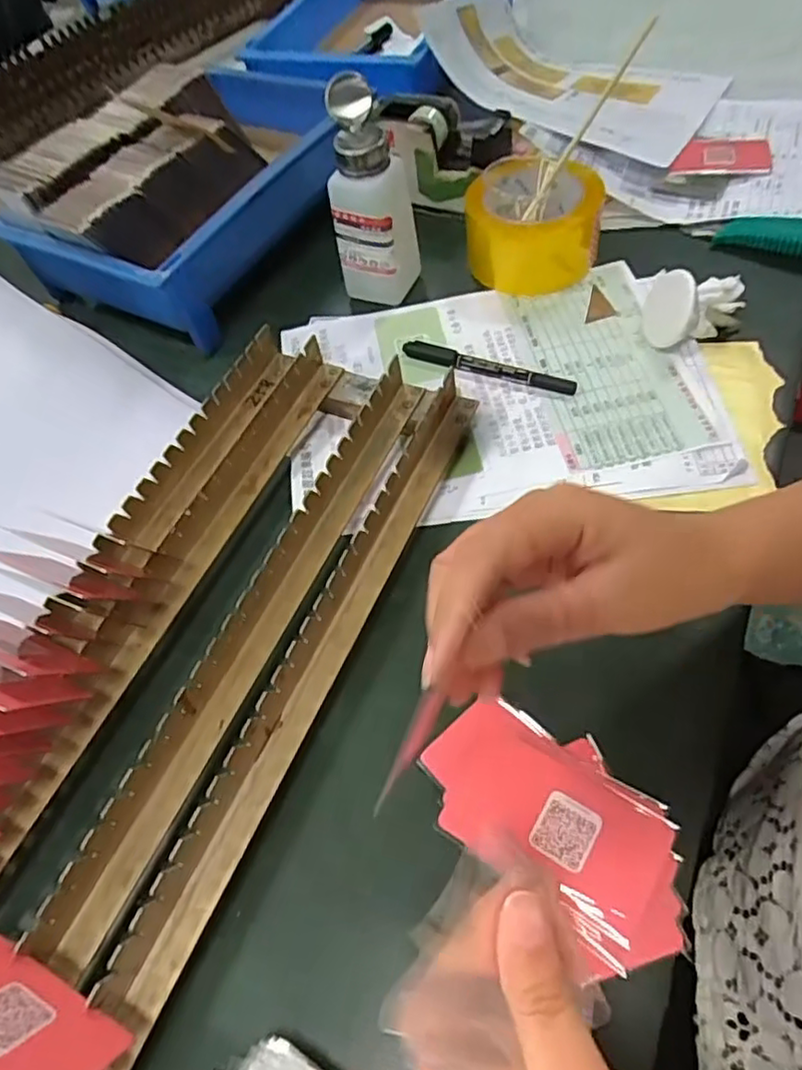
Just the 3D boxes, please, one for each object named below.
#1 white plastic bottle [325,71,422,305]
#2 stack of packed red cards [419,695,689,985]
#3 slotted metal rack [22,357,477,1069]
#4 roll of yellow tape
[{"bbox_3d":[-0.021,-0.256,0.499,0.060,0.147,0.053,10,60,12],"label":"white plastic bottle"},{"bbox_3d":[0.075,0.138,0.313,0.077,0.012,0.134,-42,61,-18],"label":"stack of packed red cards"},{"bbox_3d":[-0.110,0.119,0.330,0.100,0.035,0.578,18,61,19],"label":"slotted metal rack"},{"bbox_3d":[0.110,-0.257,0.528,0.097,0.065,0.097,-4,57,6],"label":"roll of yellow tape"}]

